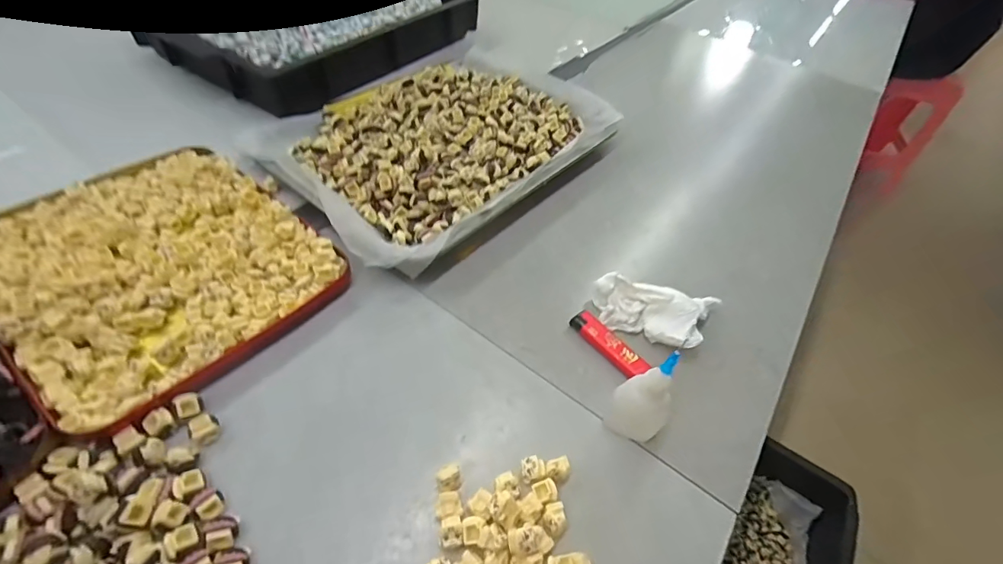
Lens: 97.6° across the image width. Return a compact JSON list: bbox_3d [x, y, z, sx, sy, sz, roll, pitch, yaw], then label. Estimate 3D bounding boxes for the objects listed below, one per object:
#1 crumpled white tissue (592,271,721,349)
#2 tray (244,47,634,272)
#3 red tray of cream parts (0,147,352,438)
[{"bbox_3d":[0.124,0.025,0.354,0.097,0.027,0.055,11,50,4],"label":"crumpled white tissue"},{"bbox_3d":[-0.060,-0.165,0.489,0.266,0.037,0.369,35,56,22],"label":"tray"},{"bbox_3d":[-0.269,-0.019,0.346,0.250,0.029,0.200,35,55,22],"label":"red tray of cream parts"}]

